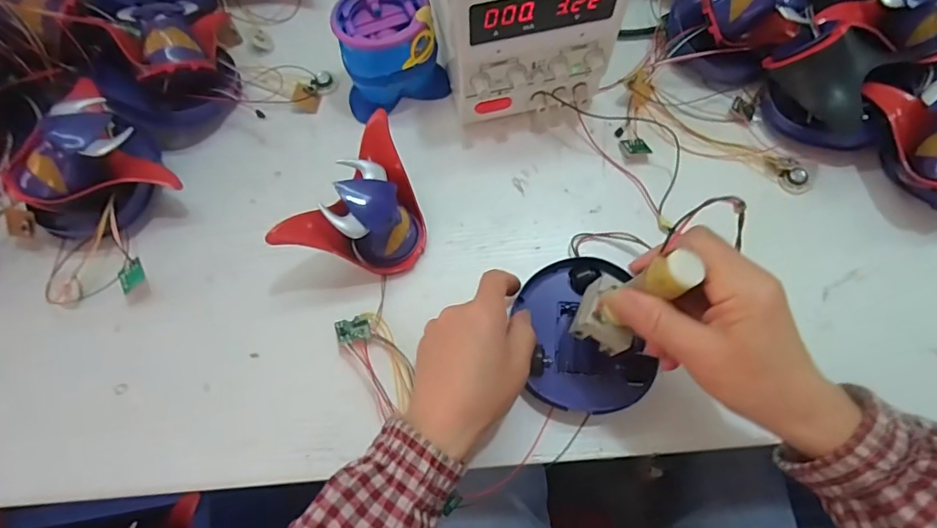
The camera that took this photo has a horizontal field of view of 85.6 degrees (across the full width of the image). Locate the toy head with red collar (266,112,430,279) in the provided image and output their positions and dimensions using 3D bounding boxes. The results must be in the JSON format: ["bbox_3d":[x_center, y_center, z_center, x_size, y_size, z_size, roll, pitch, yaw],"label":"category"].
[{"bbox_3d":[-0.073,-0.040,0.395,0.079,0.069,0.123,31,73,11],"label":"toy head with red collar"}]

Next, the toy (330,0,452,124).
[{"bbox_3d":[-0.071,-0.190,0.447,0.089,0.075,0.076,-18,71,-6],"label":"toy"}]

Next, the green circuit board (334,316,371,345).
[{"bbox_3d":[-0.089,0.051,0.389,0.025,0.004,0.023,-16,54,-15],"label":"green circuit board"}]

